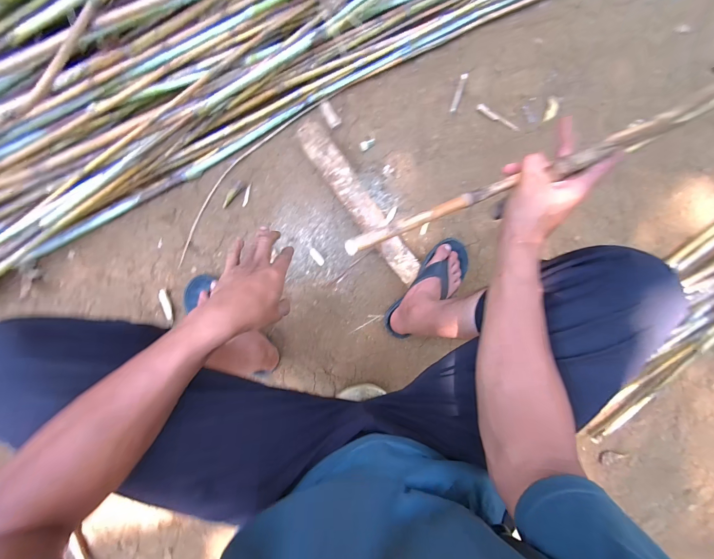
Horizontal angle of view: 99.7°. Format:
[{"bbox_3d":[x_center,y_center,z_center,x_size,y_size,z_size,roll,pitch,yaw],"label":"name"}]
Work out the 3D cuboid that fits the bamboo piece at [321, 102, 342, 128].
[{"bbox_3d":[-0.068,-0.417,0.761,0.029,0.017,0.073,-30,92,-7],"label":"bamboo piece"}]

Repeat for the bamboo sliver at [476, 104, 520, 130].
[{"bbox_3d":[0.390,-0.446,0.829,0.133,0.008,0.018,25,85,-5],"label":"bamboo sliver"}]

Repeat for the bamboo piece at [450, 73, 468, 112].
[{"bbox_3d":[0.275,-0.503,0.811,0.018,0.008,0.110,20,86,-6],"label":"bamboo piece"}]

